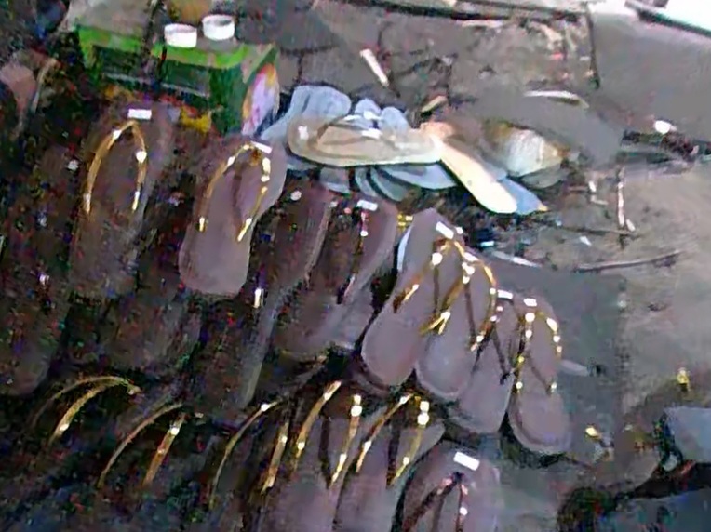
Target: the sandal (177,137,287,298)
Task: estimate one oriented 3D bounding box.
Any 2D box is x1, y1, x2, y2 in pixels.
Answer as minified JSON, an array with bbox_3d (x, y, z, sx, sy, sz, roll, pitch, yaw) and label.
[{"bbox_3d":[-0.134,-0.052,0.691,0.079,0.171,0.028,23,2,18],"label":"sandal"}]

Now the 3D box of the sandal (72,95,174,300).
[{"bbox_3d":[-0.254,-0.080,0.711,0.083,0.044,0.238,9,74,2],"label":"sandal"}]

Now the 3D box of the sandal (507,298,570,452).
[{"bbox_3d":[0.219,0.126,0.772,0.075,0.040,0.208,13,42,7],"label":"sandal"}]

